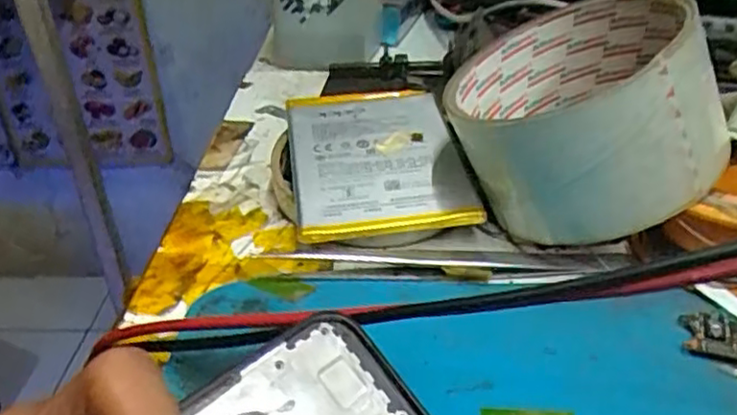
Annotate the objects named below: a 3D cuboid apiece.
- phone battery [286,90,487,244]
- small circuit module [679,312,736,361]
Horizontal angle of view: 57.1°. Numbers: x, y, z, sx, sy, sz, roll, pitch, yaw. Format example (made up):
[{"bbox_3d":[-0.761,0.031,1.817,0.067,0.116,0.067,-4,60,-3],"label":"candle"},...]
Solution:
[{"bbox_3d":[0.002,-0.020,0.258,0.062,0.007,0.085,-8,41,-4],"label":"phone battery"},{"bbox_3d":[0.111,0.038,0.195,0.038,0.004,0.017,6,33,11],"label":"small circuit module"}]

